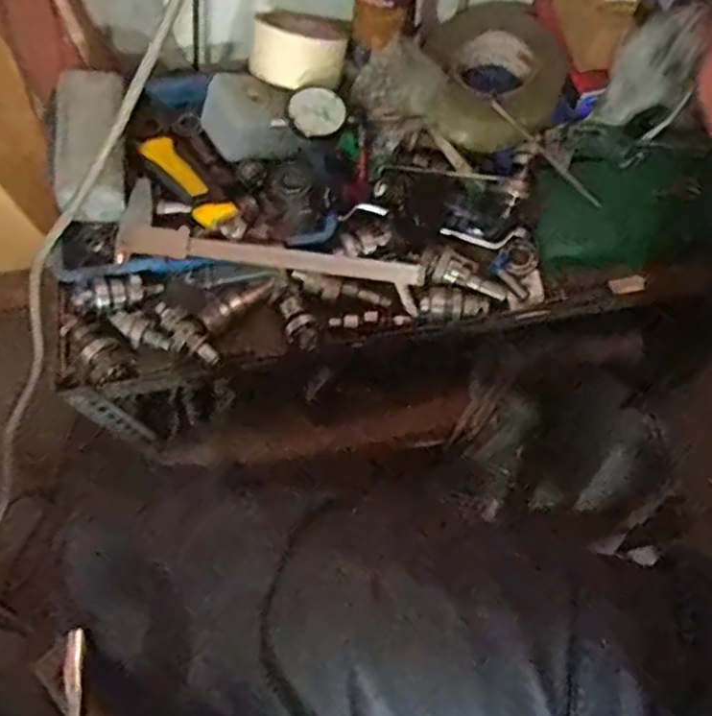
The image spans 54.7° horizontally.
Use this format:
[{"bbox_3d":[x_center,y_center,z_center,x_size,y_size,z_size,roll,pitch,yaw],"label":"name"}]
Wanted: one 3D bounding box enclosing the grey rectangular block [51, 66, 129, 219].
[{"bbox_3d":[-0.239,-0.194,0.632,0.065,0.063,0.126,-5,69,-2],"label":"grey rectangular block"}]

